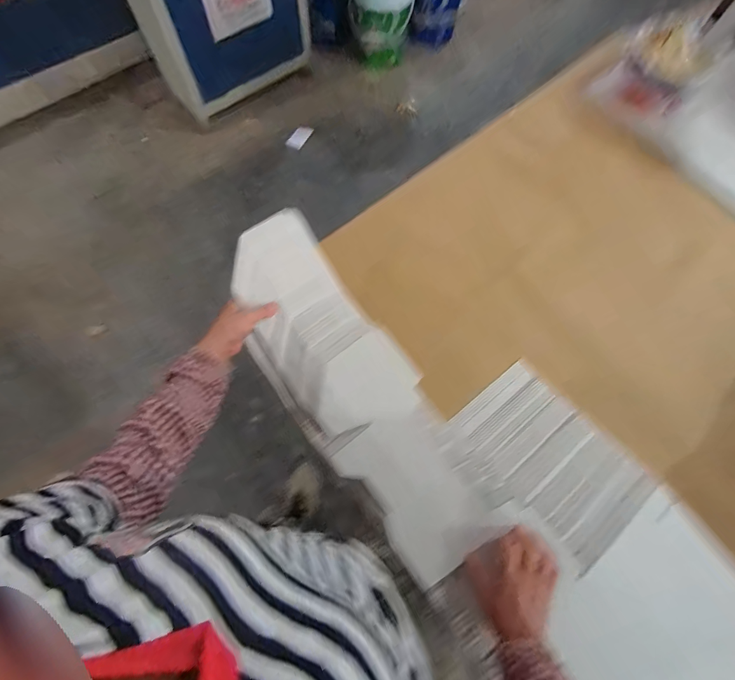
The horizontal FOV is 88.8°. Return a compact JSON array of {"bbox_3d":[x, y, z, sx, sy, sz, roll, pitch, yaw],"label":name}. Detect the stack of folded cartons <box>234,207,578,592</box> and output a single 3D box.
[{"bbox_3d":[0.001,0.096,0.585,0.191,0.090,0.657,-35,81,-12],"label":"stack of folded cartons"}]

